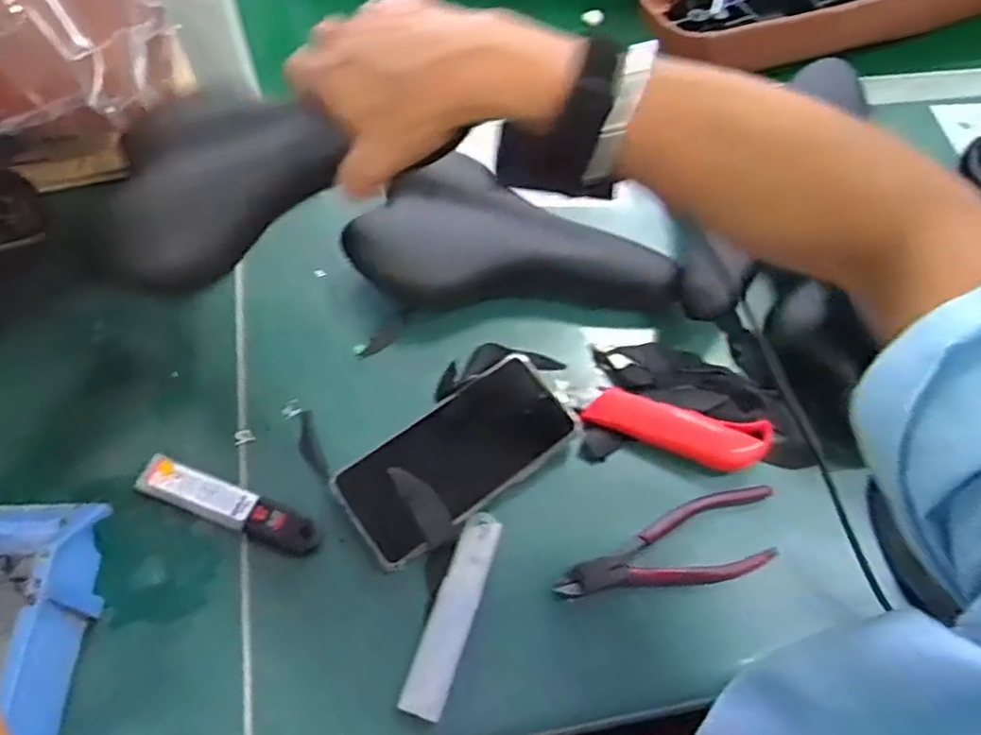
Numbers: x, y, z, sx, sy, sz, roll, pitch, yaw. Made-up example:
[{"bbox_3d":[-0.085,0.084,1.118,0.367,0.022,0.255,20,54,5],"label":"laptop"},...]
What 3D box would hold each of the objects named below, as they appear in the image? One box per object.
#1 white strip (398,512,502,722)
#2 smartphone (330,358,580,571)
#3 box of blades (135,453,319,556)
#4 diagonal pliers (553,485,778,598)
[{"bbox_3d":[-0.023,0.154,0.445,0.025,0.008,0.125,18,61,6],"label":"white strip"},{"bbox_3d":[-0.022,0.058,0.488,0.166,0.014,0.080,-33,68,-20],"label":"smartphone"},{"bbox_3d":[-0.174,0.091,0.466,0.125,0.011,0.026,21,62,7],"label":"box of blades"},{"bbox_3d":[0.122,0.125,0.476,0.161,0.020,0.058,-14,63,-11],"label":"diagonal pliers"}]

